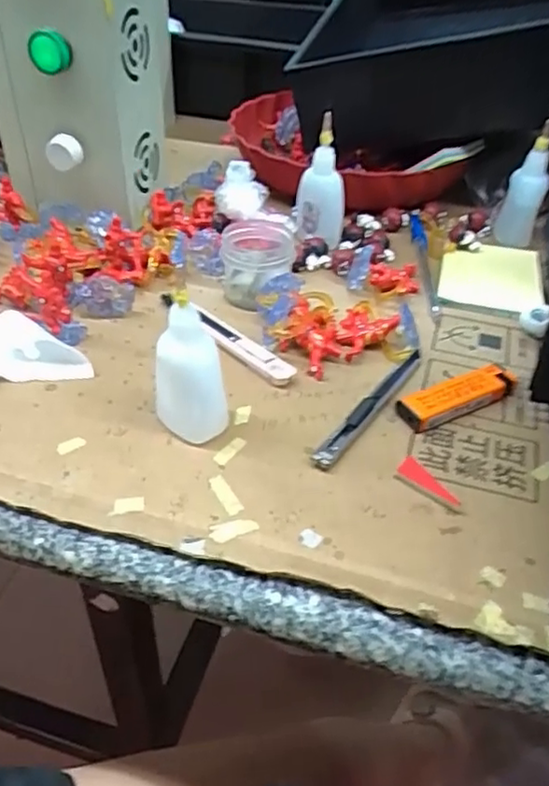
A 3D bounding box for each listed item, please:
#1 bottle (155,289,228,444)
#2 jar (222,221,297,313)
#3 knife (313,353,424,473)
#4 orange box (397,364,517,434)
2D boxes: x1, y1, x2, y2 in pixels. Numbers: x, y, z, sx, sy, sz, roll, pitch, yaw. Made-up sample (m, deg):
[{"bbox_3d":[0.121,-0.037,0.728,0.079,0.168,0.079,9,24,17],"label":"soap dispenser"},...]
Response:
[{"bbox_3d":[-0.046,-0.010,0.338,0.032,0.085,0.027,-12,42,-17],"label":"bottle"},{"bbox_3d":[-0.012,-0.095,0.473,0.054,0.044,0.063,-4,40,-6],"label":"jar"},{"bbox_3d":[0.059,0.006,0.387,0.011,0.006,0.126,25,45,24],"label":"knife"},{"bbox_3d":[0.113,0.001,0.387,0.079,0.014,0.023,-20,45,-25],"label":"orange box"}]

